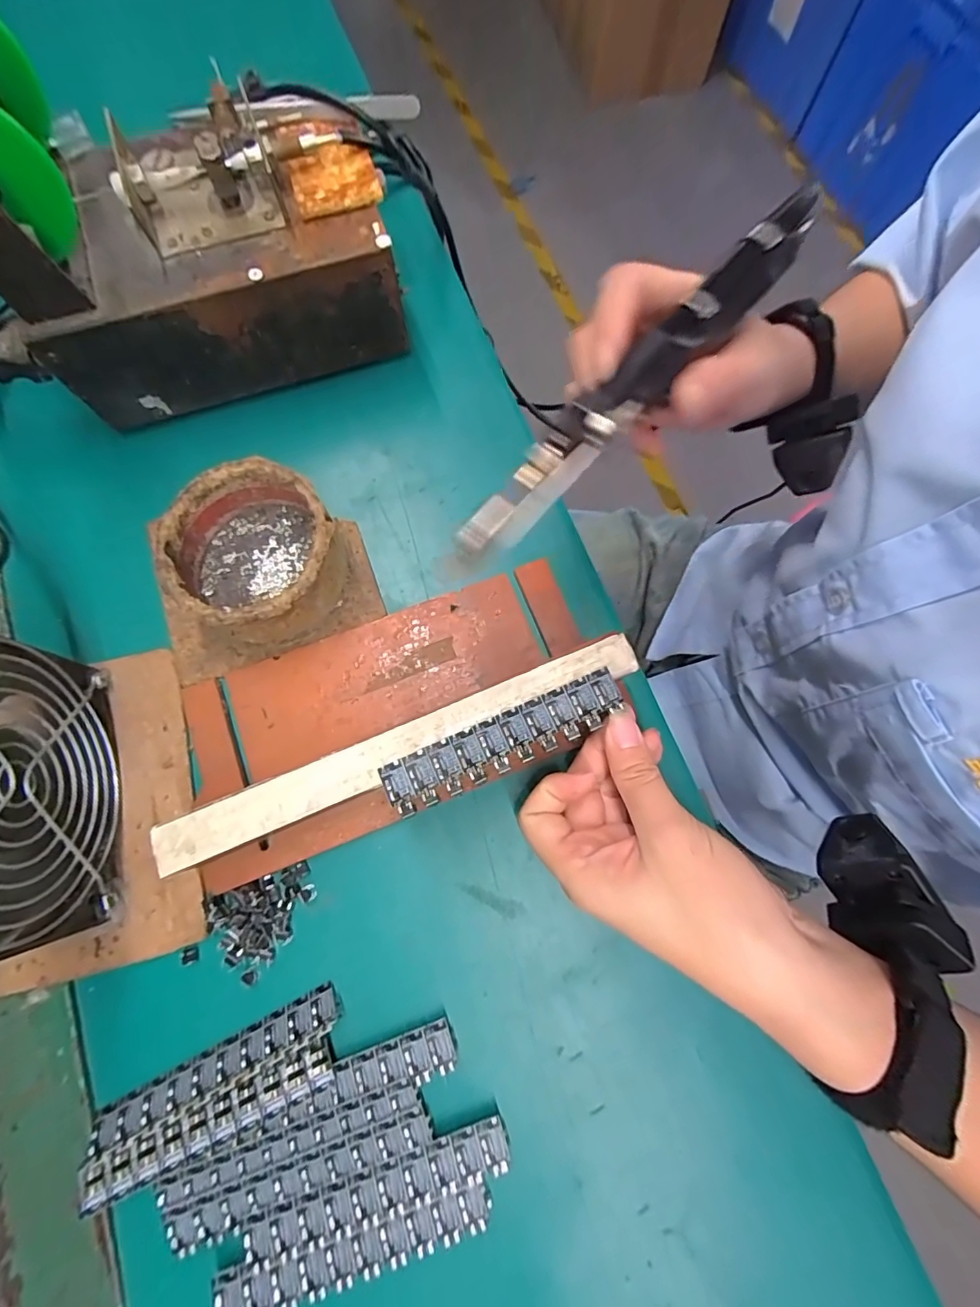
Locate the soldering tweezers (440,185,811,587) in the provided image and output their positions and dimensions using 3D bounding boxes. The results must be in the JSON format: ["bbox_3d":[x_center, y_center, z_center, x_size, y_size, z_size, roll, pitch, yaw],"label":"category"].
[{"bbox_3d":[0.054,-0.102,0.195,0.196,0.017,0.022,-45,81,-2],"label":"soldering tweezers"}]

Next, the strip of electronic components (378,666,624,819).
[{"bbox_3d":[0.007,0.037,0.224,0.107,0.004,0.024,-24,78,-6],"label":"strip of electronic components"}]

